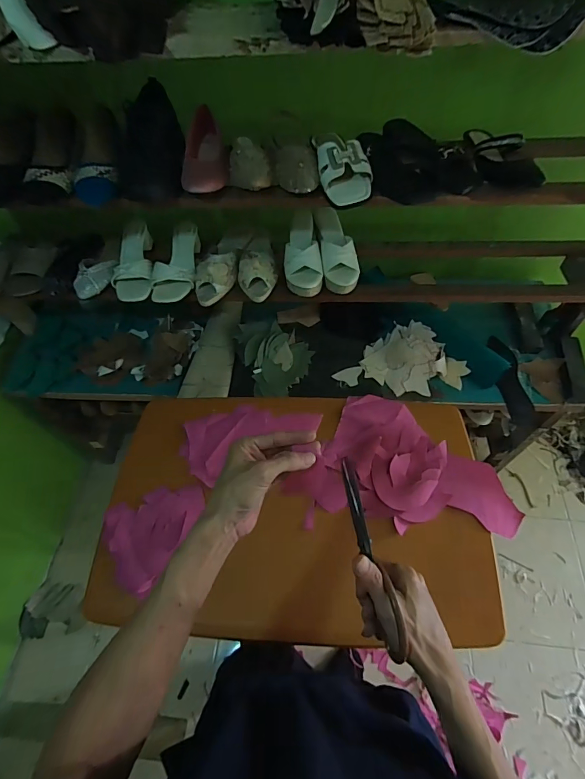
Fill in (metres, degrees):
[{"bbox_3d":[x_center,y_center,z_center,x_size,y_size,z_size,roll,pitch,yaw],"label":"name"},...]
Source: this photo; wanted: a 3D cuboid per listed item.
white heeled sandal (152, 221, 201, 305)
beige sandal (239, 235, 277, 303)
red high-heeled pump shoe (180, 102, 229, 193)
[{"bbox_3d":[-0.263,-0.294,0.930,0.093,0.063,0.218,8,73,9],"label":"white heeled sandal"},{"bbox_3d":[-0.081,-0.306,0.919,0.086,0.055,0.227,-2,58,3],"label":"beige sandal"},{"bbox_3d":[-0.166,-0.435,0.730,0.080,0.058,0.218,-10,58,-2],"label":"red high-heeled pump shoe"}]

